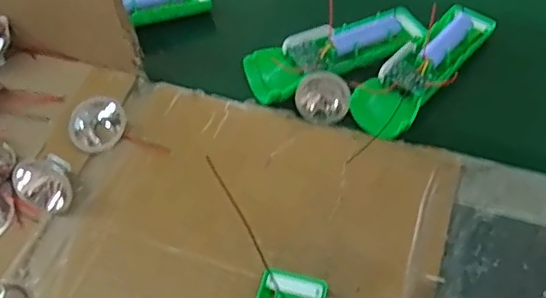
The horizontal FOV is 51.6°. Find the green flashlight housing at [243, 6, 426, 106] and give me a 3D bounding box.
[{"bbox_3d":[0.054,-0.086,0.495,0.156,0.032,0.049,-21,55,-11],"label":"green flashlight housing"}]

